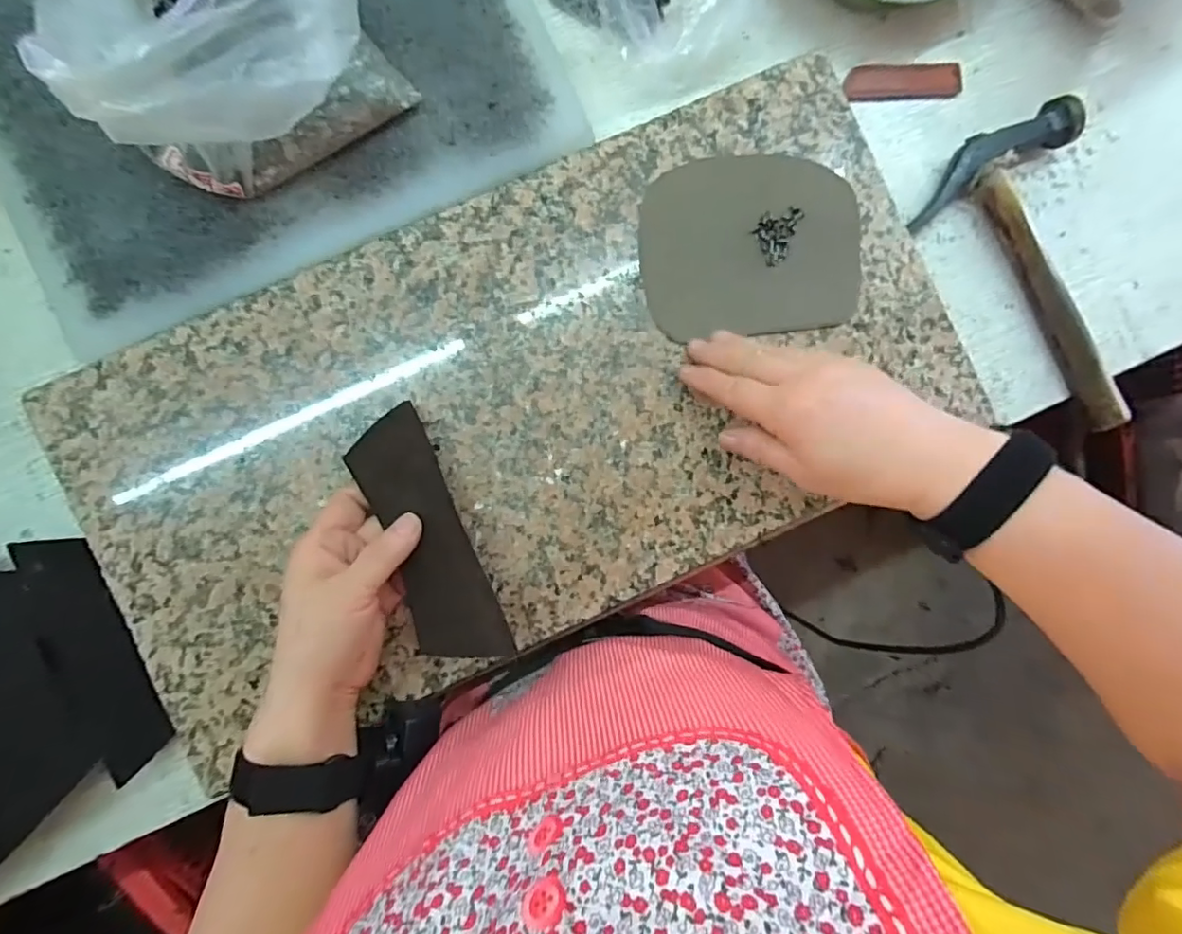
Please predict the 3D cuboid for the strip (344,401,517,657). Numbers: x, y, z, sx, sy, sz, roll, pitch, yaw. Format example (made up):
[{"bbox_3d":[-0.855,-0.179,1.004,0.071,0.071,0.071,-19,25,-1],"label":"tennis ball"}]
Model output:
[{"bbox_3d":[-0.102,0.044,0.335,0.051,0.011,0.162,-24,83,-1],"label":"strip"}]

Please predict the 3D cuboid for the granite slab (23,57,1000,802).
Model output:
[{"bbox_3d":[-0.038,-0.040,0.370,0.583,0.031,0.290,-24,94,-2],"label":"granite slab"}]

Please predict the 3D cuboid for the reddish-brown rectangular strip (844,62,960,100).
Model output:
[{"bbox_3d":[0.236,-0.292,0.410,0.091,0.005,0.024,-5,89,-3],"label":"reddish-brown rectangular strip"}]

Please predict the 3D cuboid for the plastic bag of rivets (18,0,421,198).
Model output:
[{"bbox_3d":[-0.207,-0.241,0.302,0.155,0.113,0.146,-45,91,-2],"label":"plastic bag of rivets"}]

